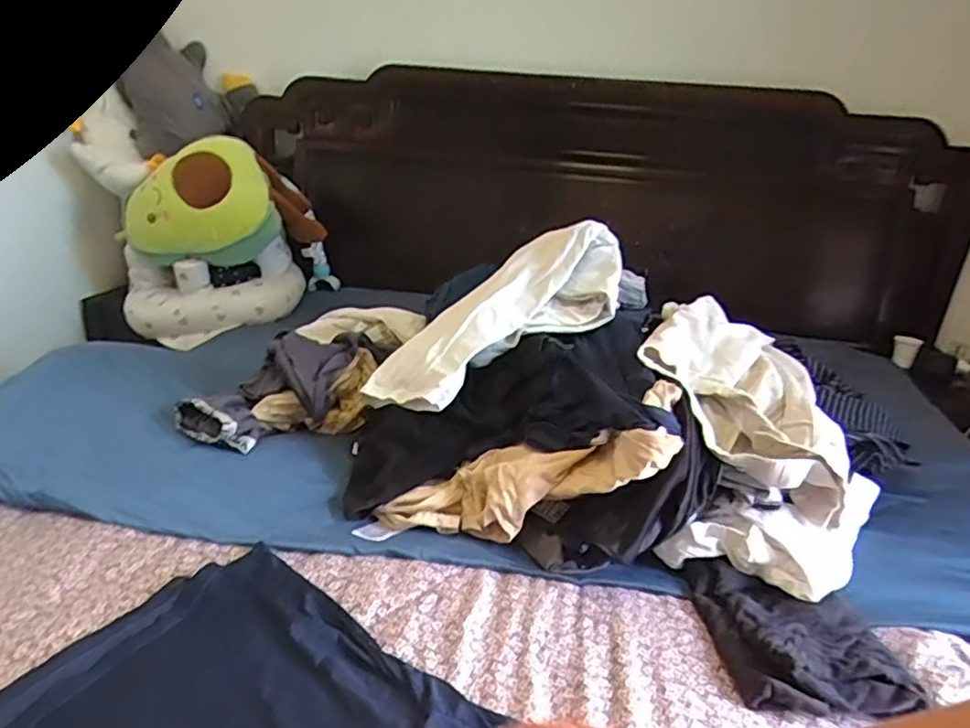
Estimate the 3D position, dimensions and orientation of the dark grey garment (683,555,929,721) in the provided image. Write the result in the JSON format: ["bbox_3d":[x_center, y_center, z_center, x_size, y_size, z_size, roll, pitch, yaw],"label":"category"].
[{"bbox_3d":[0.330,0.287,0.661,0.179,0.040,0.176,7,24,3],"label":"dark grey garment"}]

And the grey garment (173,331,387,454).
[{"bbox_3d":[-0.320,0.030,0.969,0.172,0.123,0.259,17,25,29],"label":"grey garment"}]

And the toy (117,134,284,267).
[{"bbox_3d":[-0.692,-0.370,1.531,0.374,0.283,0.130,-39,18,-10],"label":"toy"}]

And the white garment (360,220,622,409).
[{"bbox_3d":[0.032,-0.072,0.913,0.434,0.080,0.181,-35,40,-19],"label":"white garment"}]

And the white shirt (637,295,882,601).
[{"bbox_3d":[0.325,0.069,0.792,0.209,0.134,0.399,3,57,-6],"label":"white shirt"}]

